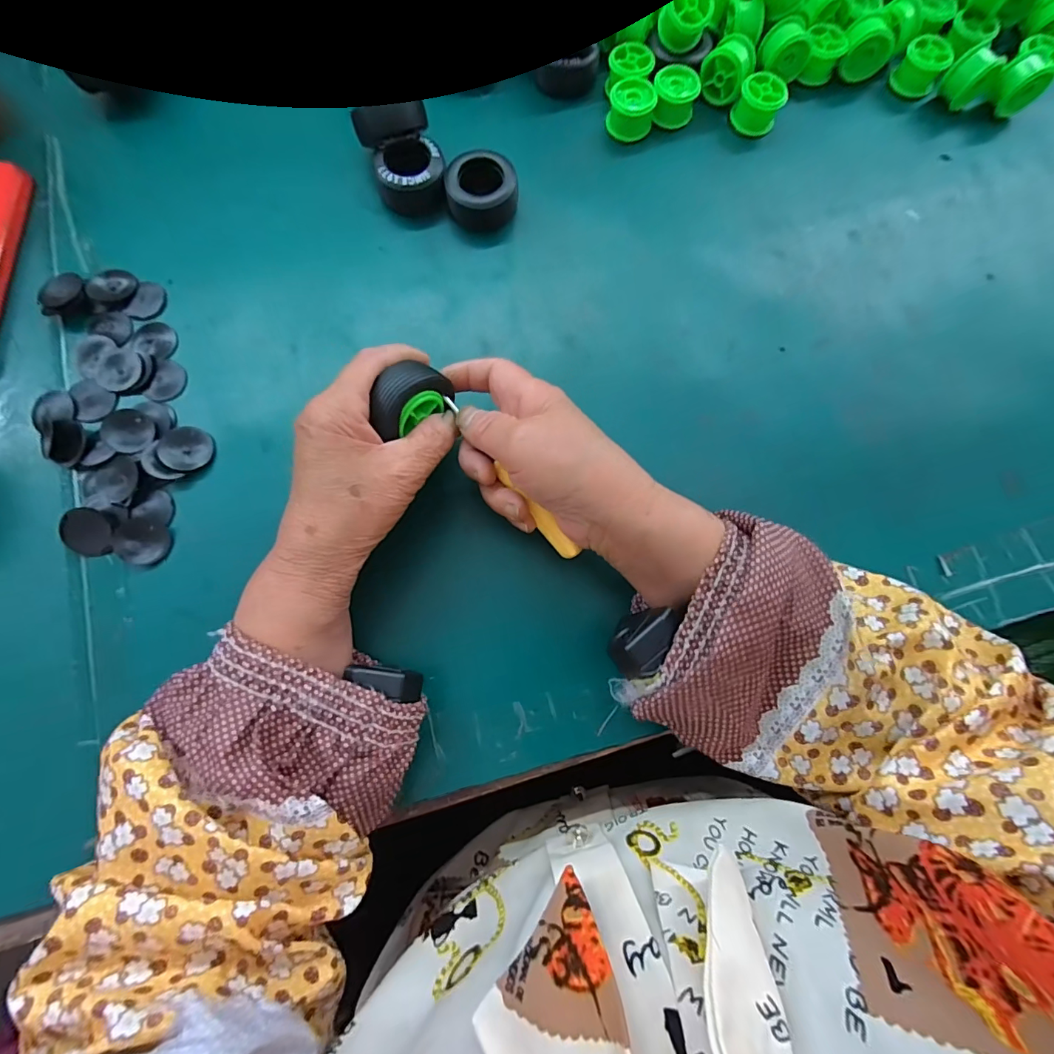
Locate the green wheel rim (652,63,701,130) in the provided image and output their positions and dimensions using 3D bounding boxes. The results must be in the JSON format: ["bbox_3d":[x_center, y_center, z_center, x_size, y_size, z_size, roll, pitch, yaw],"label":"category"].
[{"bbox_3d":[0.111,-0.322,0.350,0.033,0.026,0.030,0,76,-1],"label":"green wheel rim"}]

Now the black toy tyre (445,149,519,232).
[{"bbox_3d":[-0.031,-0.233,0.322,0.047,0.024,0.042,-16,77,-5],"label":"black toy tyre"}]

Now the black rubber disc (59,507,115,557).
[{"bbox_3d":[-0.253,0.004,0.268,0.028,0.004,0.029,0,98,-3],"label":"black rubber disc"}]

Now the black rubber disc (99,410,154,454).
[{"bbox_3d":[-0.239,-0.057,0.280,0.030,0.008,0.026,18,77,3],"label":"black rubber disc"}]

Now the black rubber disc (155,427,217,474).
[{"bbox_3d":[-0.207,-0.047,0.283,0.029,0.004,0.028,5,75,-19],"label":"black rubber disc"}]

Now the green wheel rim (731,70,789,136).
[{"bbox_3d":[0.175,-0.317,0.351,0.031,0.027,0.027,36,78,7],"label":"green wheel rim"}]

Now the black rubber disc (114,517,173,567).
[{"bbox_3d":[-0.223,0.008,0.271,0.027,0.004,0.028,4,77,-18],"label":"black rubber disc"}]

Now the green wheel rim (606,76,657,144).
[{"bbox_3d":[0.077,-0.308,0.345,0.033,0.026,0.028,12,76,1],"label":"green wheel rim"}]

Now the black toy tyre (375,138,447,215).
[{"bbox_3d":[-0.081,-0.244,0.324,0.045,0.023,0.039,-21,78,-6],"label":"black toy tyre"}]

